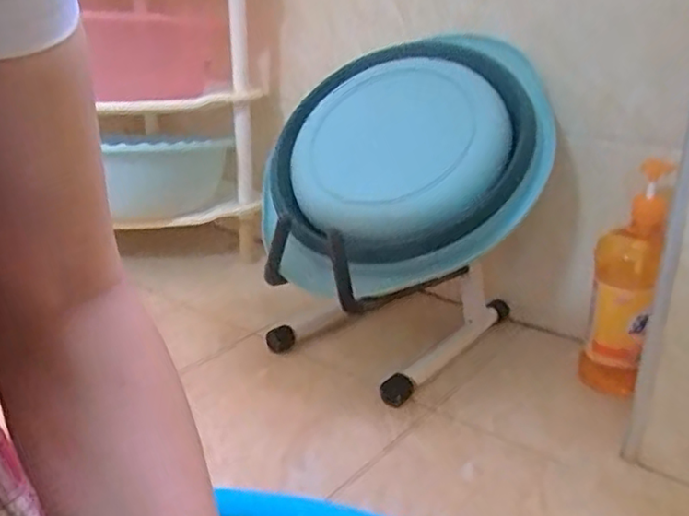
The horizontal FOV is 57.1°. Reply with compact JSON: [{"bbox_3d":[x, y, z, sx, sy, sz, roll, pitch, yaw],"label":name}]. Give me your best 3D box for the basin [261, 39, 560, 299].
[{"bbox_3d":[0.063,-0.128,0.777,0.360,0.377,0.077,-8,-25,17],"label":"basin"}]

